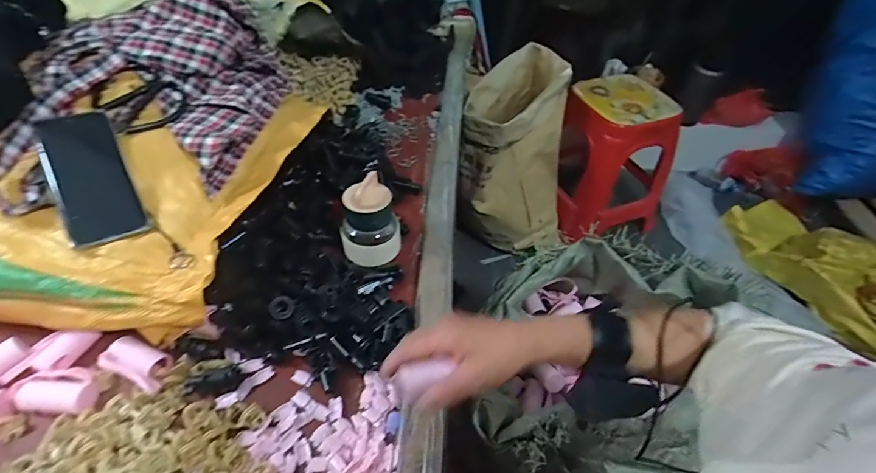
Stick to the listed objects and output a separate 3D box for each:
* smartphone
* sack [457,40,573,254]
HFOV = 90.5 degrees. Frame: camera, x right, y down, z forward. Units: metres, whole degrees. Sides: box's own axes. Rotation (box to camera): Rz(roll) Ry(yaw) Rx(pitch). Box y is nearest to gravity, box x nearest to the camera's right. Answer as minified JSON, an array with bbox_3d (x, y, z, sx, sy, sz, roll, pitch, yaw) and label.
[{"bbox_3d":[-0.396,-0.068,0.495,0.075,0.013,0.167,-25,78,-25],"label":"smartphone"},{"bbox_3d":[0.236,-0.254,1.366,0.355,0.521,0.338,-1,47,-5],"label":"sack"}]

